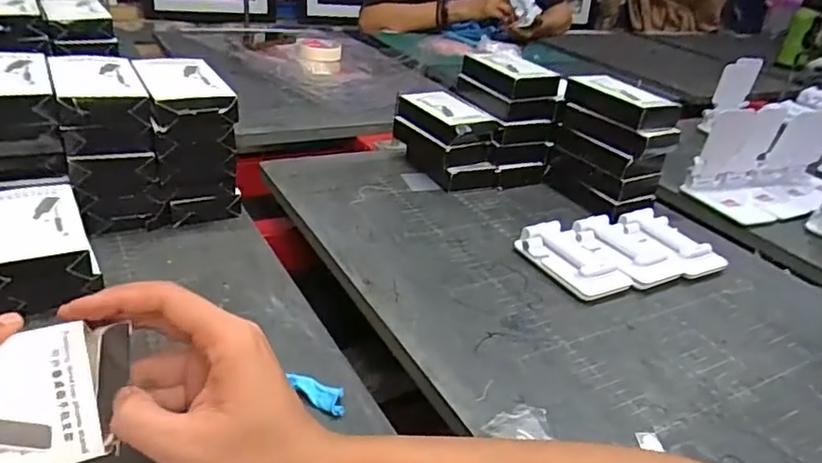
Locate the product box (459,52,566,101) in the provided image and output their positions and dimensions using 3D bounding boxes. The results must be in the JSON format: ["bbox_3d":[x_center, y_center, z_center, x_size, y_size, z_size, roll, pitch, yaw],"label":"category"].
[{"bbox_3d":[0.128,-0.198,0.762,0.083,0.036,0.114,-9,32,-27],"label":"product box"}]

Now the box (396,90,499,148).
[{"bbox_3d":[0.048,-0.145,0.759,0.082,0.032,0.126,-14,35,-33],"label":"box"}]

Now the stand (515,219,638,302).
[{"bbox_3d":[0.160,0.027,0.599,0.069,0.021,0.110,-11,35,-30],"label":"stand"}]

